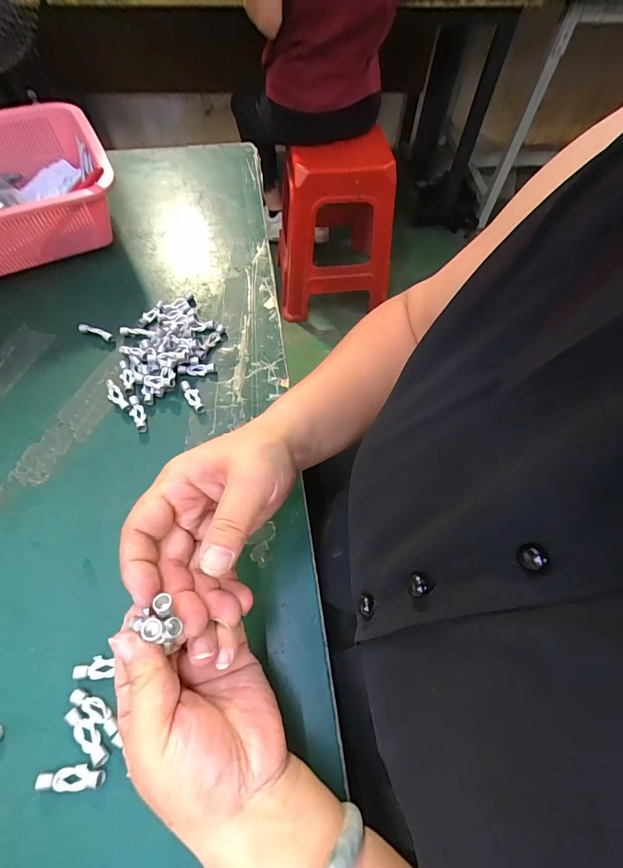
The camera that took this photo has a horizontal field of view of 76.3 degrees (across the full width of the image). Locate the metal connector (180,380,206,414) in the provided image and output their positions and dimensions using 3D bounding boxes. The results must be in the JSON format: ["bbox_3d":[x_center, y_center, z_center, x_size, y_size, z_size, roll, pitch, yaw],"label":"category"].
[{"bbox_3d":[-0.113,-0.035,0.376,0.013,0.007,0.038,-22,63,-15],"label":"metal connector"}]

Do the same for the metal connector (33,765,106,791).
[{"bbox_3d":[-0.145,0.208,0.240,0.038,0.005,0.012,-1,60,-3],"label":"metal connector"}]

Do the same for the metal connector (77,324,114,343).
[{"bbox_3d":[-0.222,-0.105,0.410,0.041,0.010,0.008,20,61,9],"label":"metal connector"}]

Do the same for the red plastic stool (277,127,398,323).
[{"bbox_3d":[0.075,-0.728,1.370,0.382,0.499,0.371,-7,60,-5],"label":"red plastic stool"}]

